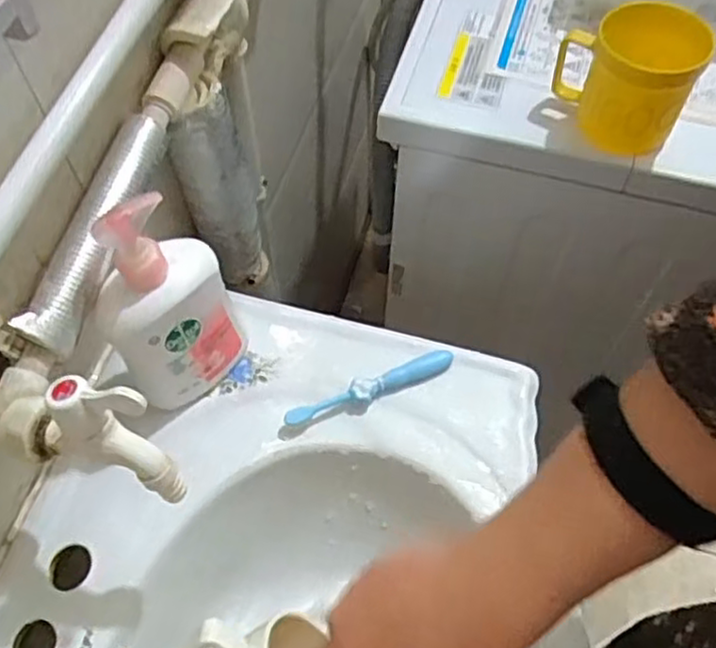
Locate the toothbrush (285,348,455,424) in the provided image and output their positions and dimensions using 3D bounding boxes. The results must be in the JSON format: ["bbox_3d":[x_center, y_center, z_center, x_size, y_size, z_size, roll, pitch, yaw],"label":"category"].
[{"bbox_3d":[0.010,0.050,0.561,0.139,0.016,0.021,-18,61,-10],"label":"toothbrush"}]

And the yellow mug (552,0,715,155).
[{"bbox_3d":[0.216,-0.200,0.575,0.107,0.093,0.086,17,61,10],"label":"yellow mug"}]

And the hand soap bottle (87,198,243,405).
[{"bbox_3d":[-0.136,-0.011,0.507,0.054,0.185,0.094,35,66,19],"label":"hand soap bottle"}]

